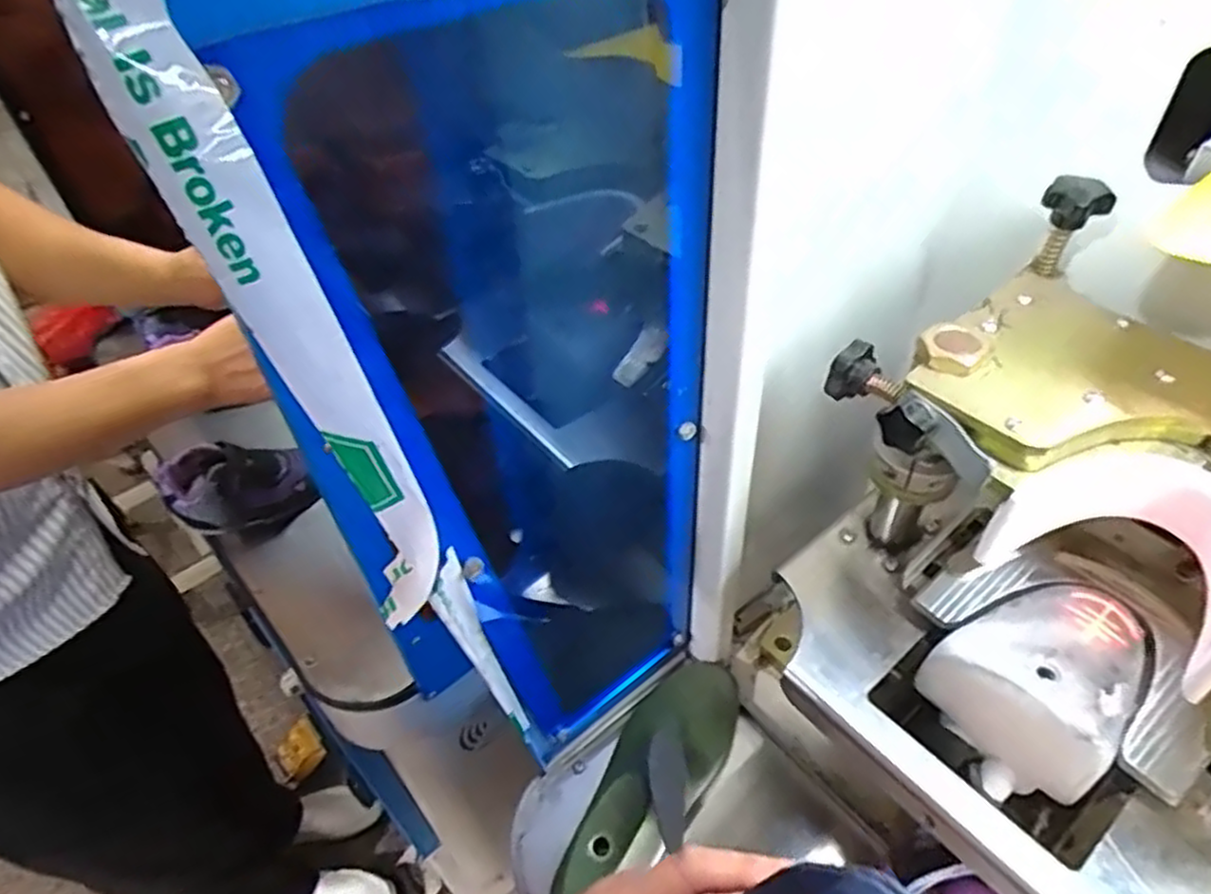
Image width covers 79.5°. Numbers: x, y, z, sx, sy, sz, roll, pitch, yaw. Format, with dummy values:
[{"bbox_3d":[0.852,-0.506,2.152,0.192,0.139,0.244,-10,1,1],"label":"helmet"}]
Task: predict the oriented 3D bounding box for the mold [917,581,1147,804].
[{"bbox_3d":[0.253,0.137,0.415,0.104,0.079,0.095,-22,48,-17],"label":"mold"}]

